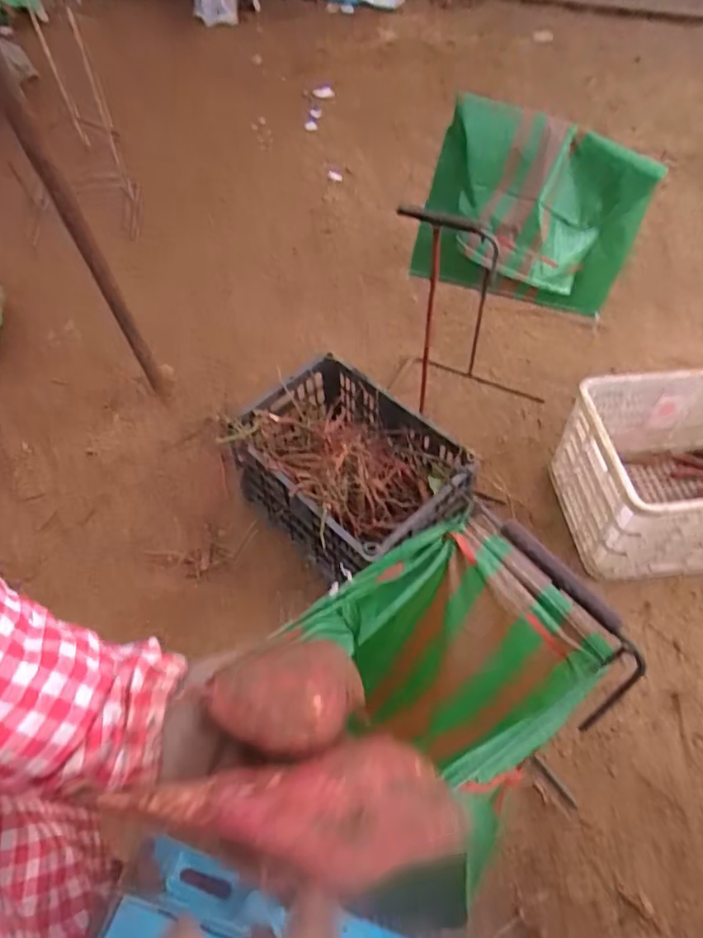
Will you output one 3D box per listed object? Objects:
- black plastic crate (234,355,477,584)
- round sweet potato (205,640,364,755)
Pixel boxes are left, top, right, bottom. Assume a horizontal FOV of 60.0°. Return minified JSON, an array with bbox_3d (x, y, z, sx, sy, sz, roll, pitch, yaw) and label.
[{"bbox_3d":[0.001,0.023,1.411,0.343,0.284,0.469,-39,59,-24],"label":"black plastic crate"},{"bbox_3d":[-0.042,0.157,0.413,0.097,0.060,0.067,-11,52,-5],"label":"round sweet potato"}]

